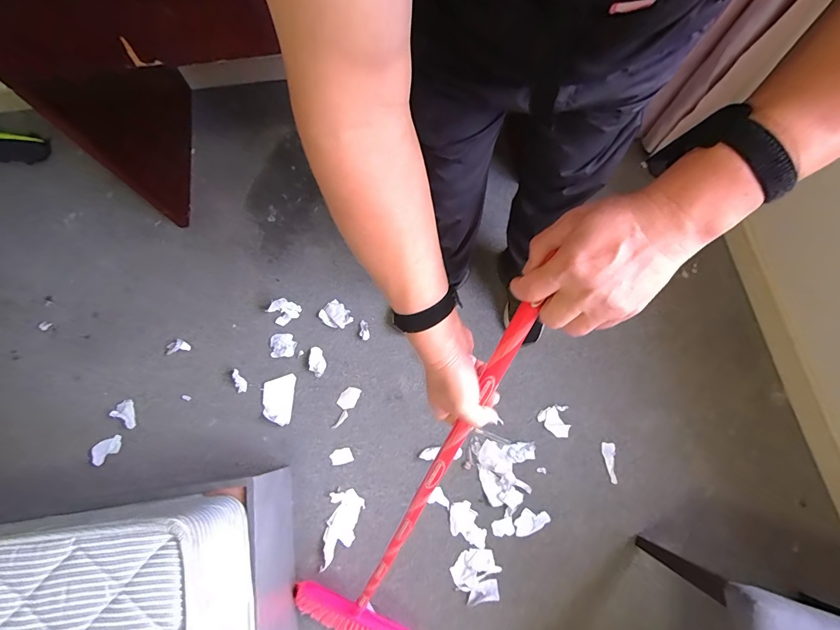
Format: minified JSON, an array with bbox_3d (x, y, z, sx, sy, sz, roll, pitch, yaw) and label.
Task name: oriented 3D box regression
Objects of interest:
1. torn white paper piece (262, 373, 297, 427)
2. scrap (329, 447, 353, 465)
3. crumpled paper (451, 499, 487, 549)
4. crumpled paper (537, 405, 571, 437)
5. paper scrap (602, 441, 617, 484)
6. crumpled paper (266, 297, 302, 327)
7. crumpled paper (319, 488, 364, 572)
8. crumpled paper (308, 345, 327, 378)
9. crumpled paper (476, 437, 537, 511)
[{"bbox_3d":[-0.410,0.242,1.102,0.089,0.008,0.137,4,73,2],"label":"torn white paper piece"},{"bbox_3d":[-0.220,0.393,1.067,0.061,0.004,0.041,-18,77,0],"label":"scrap"},{"bbox_3d":[0.122,0.561,1.015,0.078,0.006,0.120,-28,75,-8],"label":"crumpled paper"},{"bbox_3d":[0.382,0.304,1.085,0.088,0.011,0.087,-9,73,-2],"label":"crumpled paper"},{"bbox_3d":[0.519,0.405,1.048,0.036,0.006,0.105,4,73,2],"label":"paper scrap"},{"bbox_3d":[-0.412,-0.013,1.164,0.079,0.034,0.085,40,78,11],"label":"crumpled paper"},{"bbox_3d":[-0.206,0.568,1.012,0.091,0.016,0.188,5,73,2],"label":"crumpled paper"},{"bbox_3d":[-0.305,0.136,1.130,0.049,0.014,0.092,-13,74,-4],"label":"crumpled paper"},{"bbox_3d":[0.230,0.426,1.036,0.148,0.033,0.169,9,74,3],"label":"crumpled paper"}]

